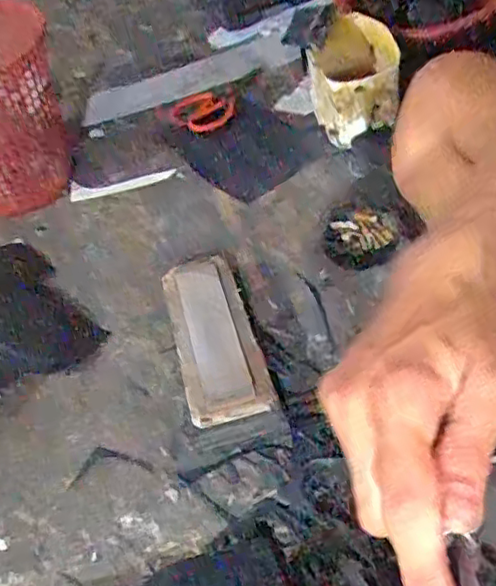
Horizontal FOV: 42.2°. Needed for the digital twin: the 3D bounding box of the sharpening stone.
[{"bbox_3d":[-0.039,0.045,0.728,0.087,0.041,0.238,-16,46,-3],"label":"sharpening stone"}]

